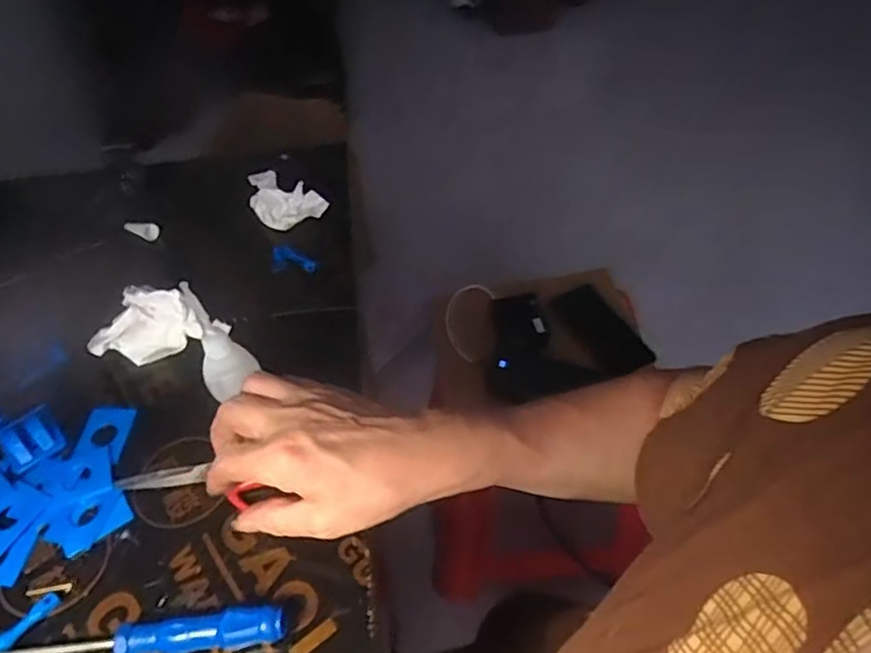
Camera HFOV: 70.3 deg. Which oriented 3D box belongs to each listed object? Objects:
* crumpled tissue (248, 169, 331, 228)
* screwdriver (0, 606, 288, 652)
[{"bbox_3d":[-0.131,-0.113,0.545,0.057,0.035,0.049,-22,54,-16],"label":"crumpled tissue"},{"bbox_3d":[-0.155,0.167,0.328,0.147,0.021,0.020,-6,51,-4],"label":"screwdriver"}]

